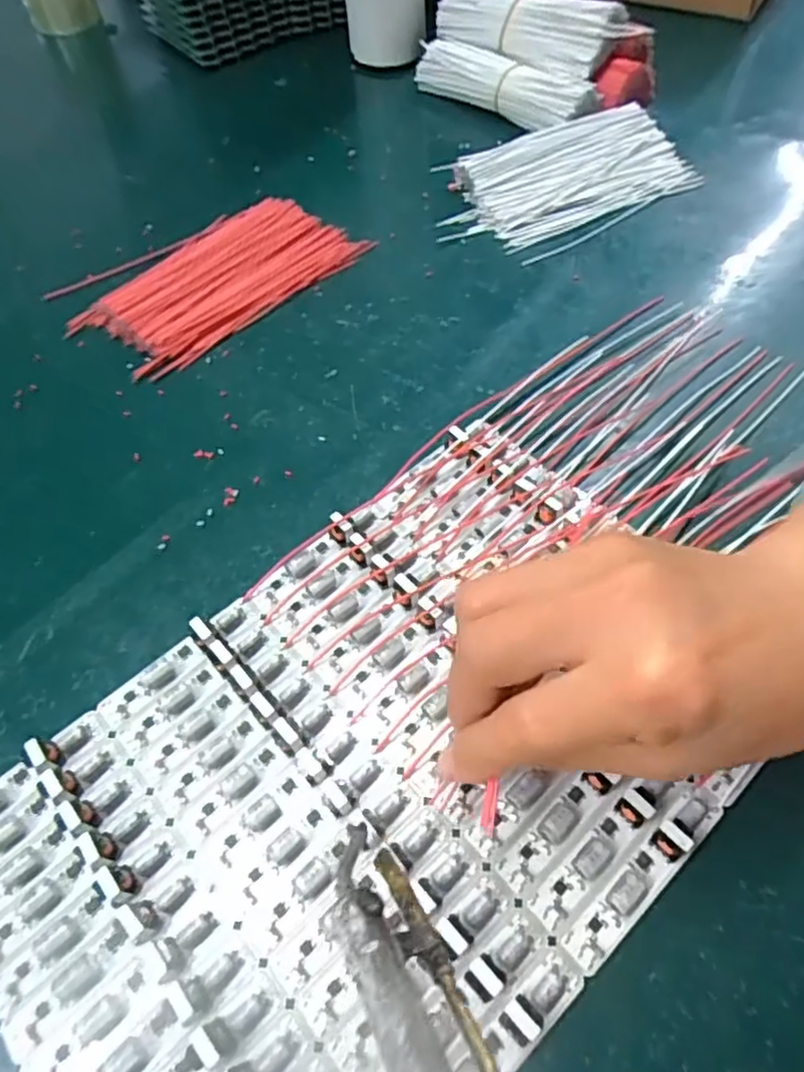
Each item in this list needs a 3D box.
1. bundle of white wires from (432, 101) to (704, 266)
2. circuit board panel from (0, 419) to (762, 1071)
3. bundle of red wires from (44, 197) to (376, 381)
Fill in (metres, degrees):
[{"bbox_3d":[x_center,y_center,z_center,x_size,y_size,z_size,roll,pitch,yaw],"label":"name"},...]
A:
[{"bbox_3d":[0.112,-0.238,0.449,0.171,0.018,0.100,-24,59,-11],"label":"bundle of white wires"},{"bbox_3d":[-0.010,0.085,0.254,0.286,0.014,0.191,-39,63,-19],"label":"circuit board panel"},{"bbox_3d":[-0.117,-0.165,0.421,0.169,0.012,0.104,-37,62,-19],"label":"bundle of red wires"}]

